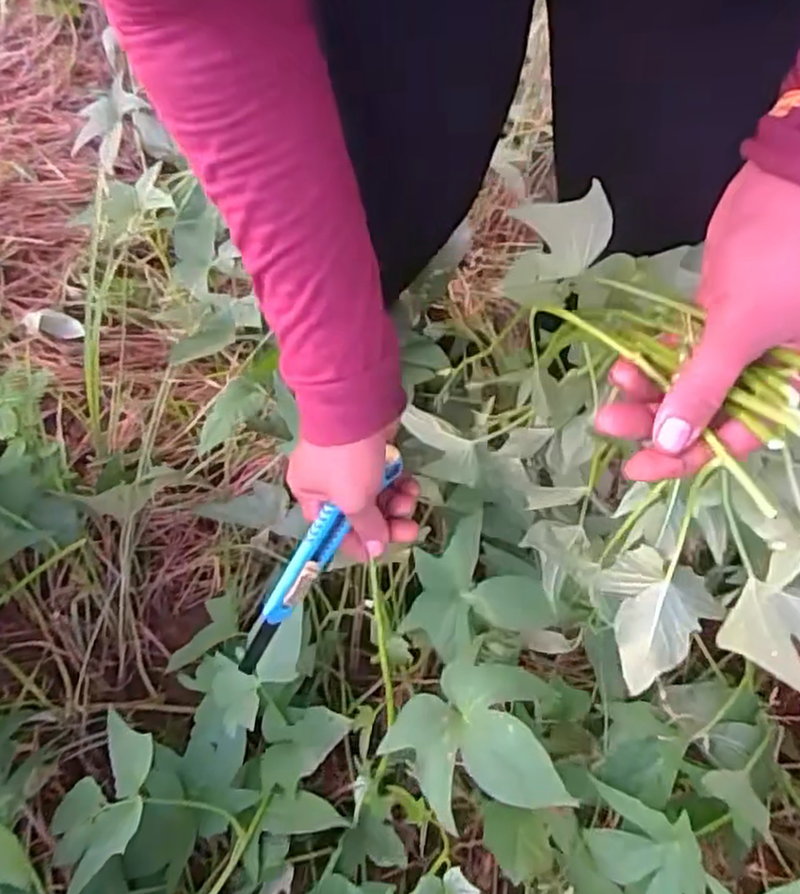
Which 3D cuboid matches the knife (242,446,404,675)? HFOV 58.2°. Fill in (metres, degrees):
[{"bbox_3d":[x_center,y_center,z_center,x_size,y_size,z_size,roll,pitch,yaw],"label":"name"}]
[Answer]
[{"bbox_3d":[-0.060,0.077,0.503,0.020,0.030,0.187,34,88,15],"label":"knife"}]

